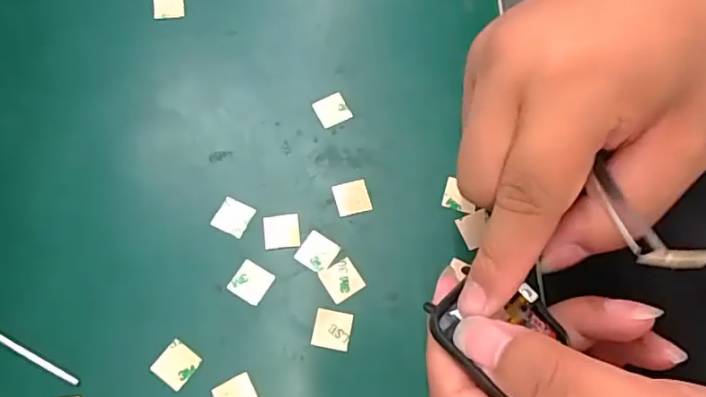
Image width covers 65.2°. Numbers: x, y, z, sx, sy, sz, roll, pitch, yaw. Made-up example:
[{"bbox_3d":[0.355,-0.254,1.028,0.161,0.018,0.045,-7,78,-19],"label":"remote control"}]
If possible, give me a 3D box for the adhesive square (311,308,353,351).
[{"bbox_3d":[-0.009,0.054,0.230,0.015,0.004,0.016,10,68,3],"label":"adhesive square"}]

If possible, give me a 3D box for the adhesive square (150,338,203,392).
[{"bbox_3d":[-0.072,0.067,0.223,0.015,0.004,0.015,35,72,12],"label":"adhesive square"}]

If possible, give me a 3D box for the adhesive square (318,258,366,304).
[{"bbox_3d":[-0.005,0.035,0.239,0.015,0.004,0.016,-31,72,-12],"label":"adhesive square"}]

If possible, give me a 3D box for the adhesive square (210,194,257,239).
[{"bbox_3d":[-0.054,0.008,0.249,0.016,0.004,0.015,25,71,9],"label":"adhesive square"}]

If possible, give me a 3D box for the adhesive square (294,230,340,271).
[{"bbox_3d":[-0.016,0.023,0.242,0.015,0.004,0.015,31,71,11],"label":"adhesive square"}]

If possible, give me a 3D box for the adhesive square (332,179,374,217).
[{"bbox_3d":[0.000,0.000,0.253,0.015,0.004,0.016,-14,70,-6],"label":"adhesive square"}]

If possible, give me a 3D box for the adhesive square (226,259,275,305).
[{"bbox_3d":[-0.044,0.035,0.237,0.016,0.004,0.015,31,71,11],"label":"adhesive square"}]

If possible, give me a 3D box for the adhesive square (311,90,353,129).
[{"bbox_3d":[-0.010,-0.044,0.269,0.016,0.004,0.016,-24,71,-10],"label":"adhesive square"}]

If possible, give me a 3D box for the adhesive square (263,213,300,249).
[{"bbox_3d":[-0.032,0.014,0.245,0.015,0.004,0.015,-6,68,-4],"label":"adhesive square"}]

